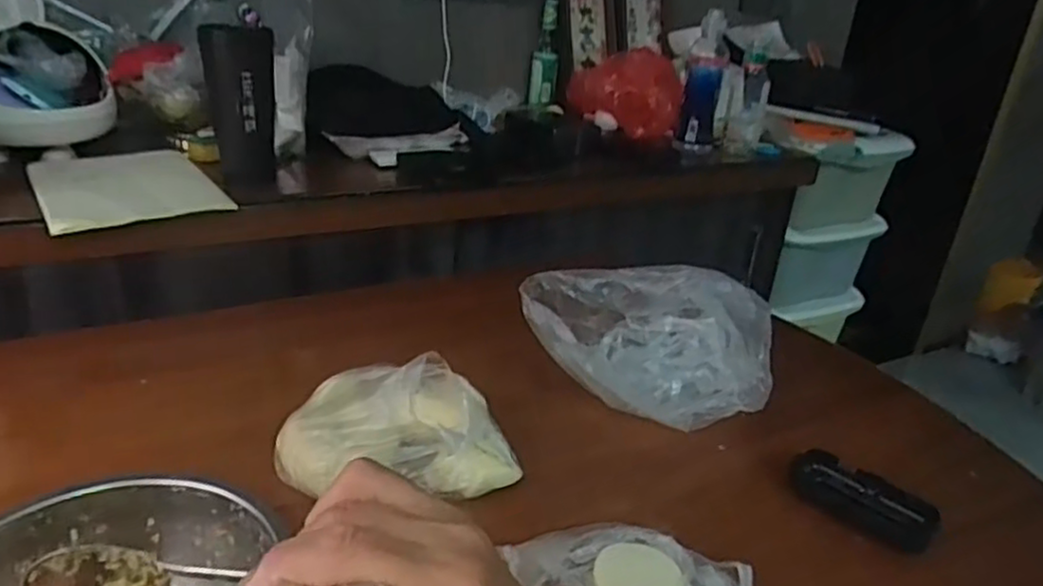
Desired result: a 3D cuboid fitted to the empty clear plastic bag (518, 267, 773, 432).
[{"bbox_3d":[0.115,0.045,0.675,0.230,0.117,0.103,3,25,-2],"label":"empty clear plastic bag"}]

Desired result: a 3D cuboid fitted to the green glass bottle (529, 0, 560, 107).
[{"bbox_3d":[0.045,-0.448,1.354,0.051,0.179,0.043,3,25,-4],"label":"green glass bottle"}]

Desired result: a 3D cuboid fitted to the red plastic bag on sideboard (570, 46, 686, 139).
[{"bbox_3d":[0.188,-0.368,1.305,0.199,0.108,0.223,7,25,6],"label":"red plastic bag on sideboard"}]

